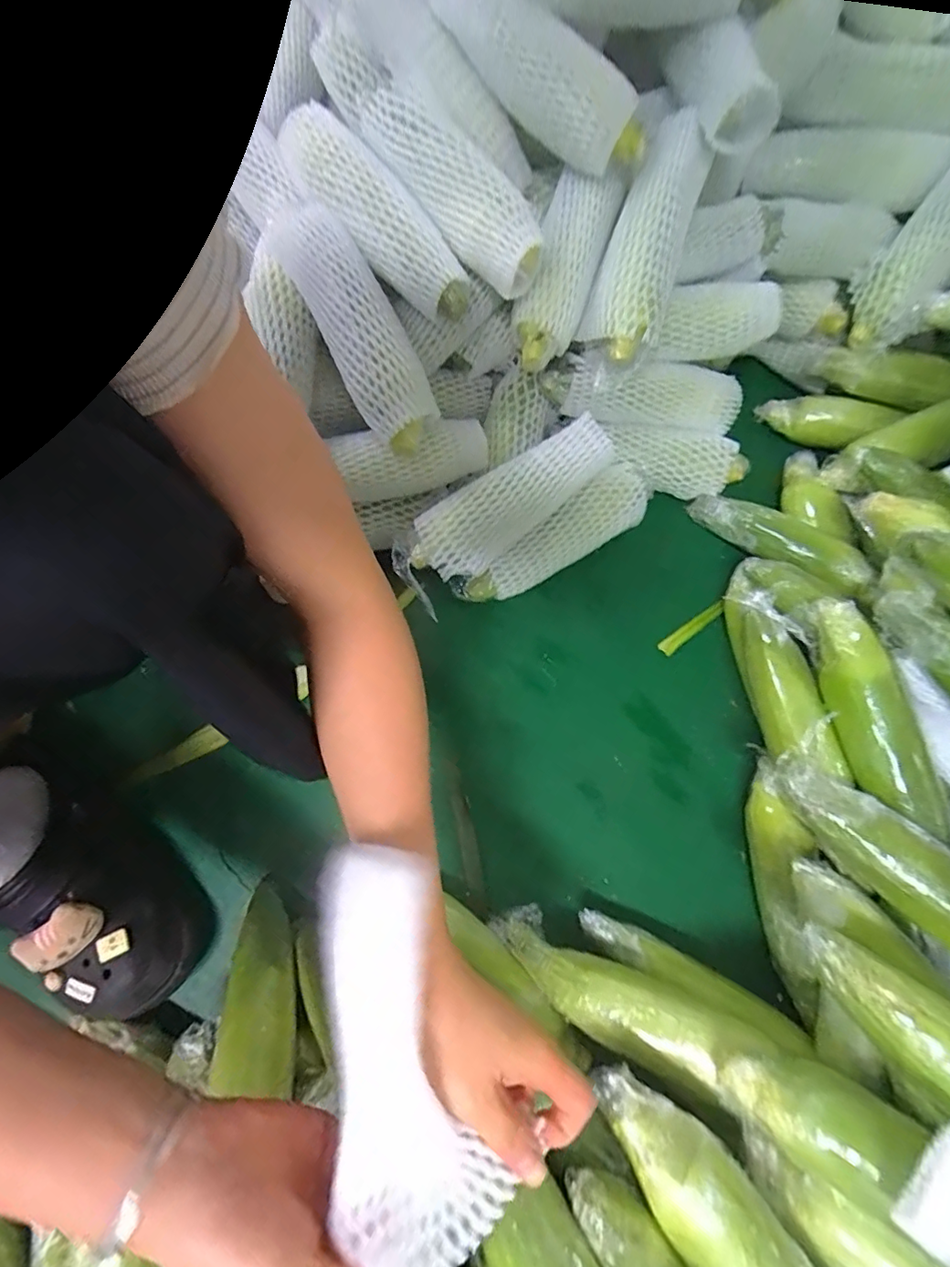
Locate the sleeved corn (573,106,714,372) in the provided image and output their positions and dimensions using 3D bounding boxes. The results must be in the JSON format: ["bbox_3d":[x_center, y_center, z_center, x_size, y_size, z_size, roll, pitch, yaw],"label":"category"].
[{"bbox_3d":[0.163,-0.370,0.510,0.071,0.051,0.215,18,94,5],"label":"sleeved corn"}]

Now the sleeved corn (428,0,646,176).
[{"bbox_3d":[0.062,-0.497,0.480,0.211,0.065,0.046,37,73,-4],"label":"sleeved corn"}]

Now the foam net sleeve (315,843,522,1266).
[{"bbox_3d":[-0.038,0.211,0.263,0.070,0.039,0.197,-11,87,-6],"label":"foam net sleeve"}]

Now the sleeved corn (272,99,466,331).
[{"bbox_3d":[-0.091,-0.380,0.491,0.063,0.051,0.226,-43,92,-15],"label":"sleeved corn"}]

